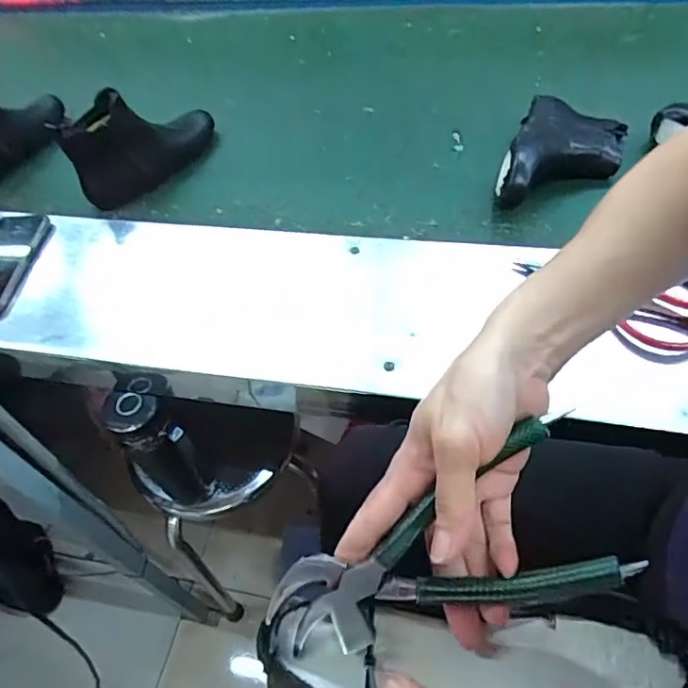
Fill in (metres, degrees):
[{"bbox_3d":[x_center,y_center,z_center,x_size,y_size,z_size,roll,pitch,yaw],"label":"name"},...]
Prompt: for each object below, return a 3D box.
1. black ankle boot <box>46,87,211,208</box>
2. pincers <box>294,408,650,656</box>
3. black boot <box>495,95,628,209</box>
[{"bbox_3d":[-0.295,-0.318,0.814,0.074,0.130,0.255,23,59,21],"label":"black ankle boot"},{"bbox_3d":[0.063,0.127,0.291,0.184,0.027,0.089,-38,83,2],"label":"pincers"},{"bbox_3d":[0.302,-0.254,0.742,0.146,0.066,0.224,17,57,18],"label":"black boot"}]

